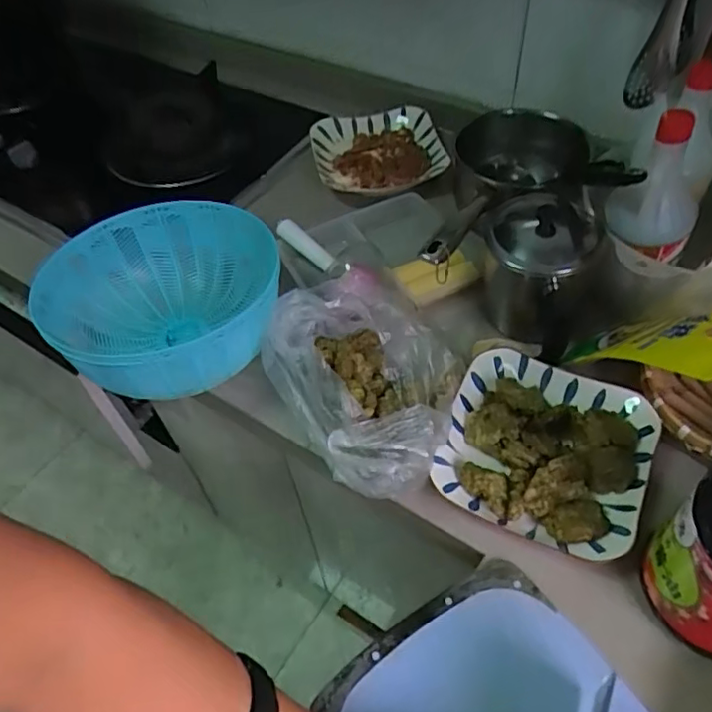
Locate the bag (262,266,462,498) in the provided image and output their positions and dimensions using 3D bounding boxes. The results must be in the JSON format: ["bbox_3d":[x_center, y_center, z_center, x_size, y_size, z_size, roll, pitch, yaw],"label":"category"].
[{"bbox_3d":[0.014,0.016,0.573,0.160,0.068,0.222,-29,56,-18],"label":"bag"}]

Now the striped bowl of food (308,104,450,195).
[{"bbox_3d":[0.035,-0.310,0.895,0.193,0.042,0.186,-2,52,2],"label":"striped bowl of food"}]

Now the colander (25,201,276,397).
[{"bbox_3d":[-0.201,-0.058,0.642,0.233,0.104,0.240,-2,52,2],"label":"colander"}]

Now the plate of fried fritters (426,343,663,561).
[{"bbox_3d":[0.179,0.082,0.553,0.181,0.045,0.188,20,56,18],"label":"plate of fried fritters"}]

